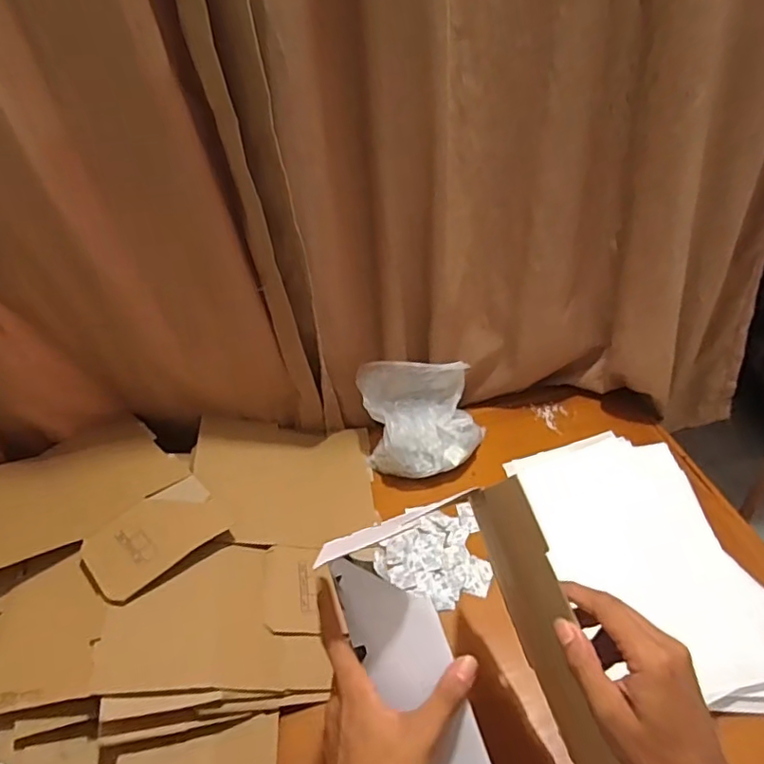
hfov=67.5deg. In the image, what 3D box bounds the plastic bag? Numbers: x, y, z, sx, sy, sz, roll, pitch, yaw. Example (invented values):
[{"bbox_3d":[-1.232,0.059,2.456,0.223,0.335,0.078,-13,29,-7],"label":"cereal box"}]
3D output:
[{"bbox_3d":[0.076,0.057,0.992,0.209,0.156,0.155,-11,41,-6],"label":"plastic bag"}]

